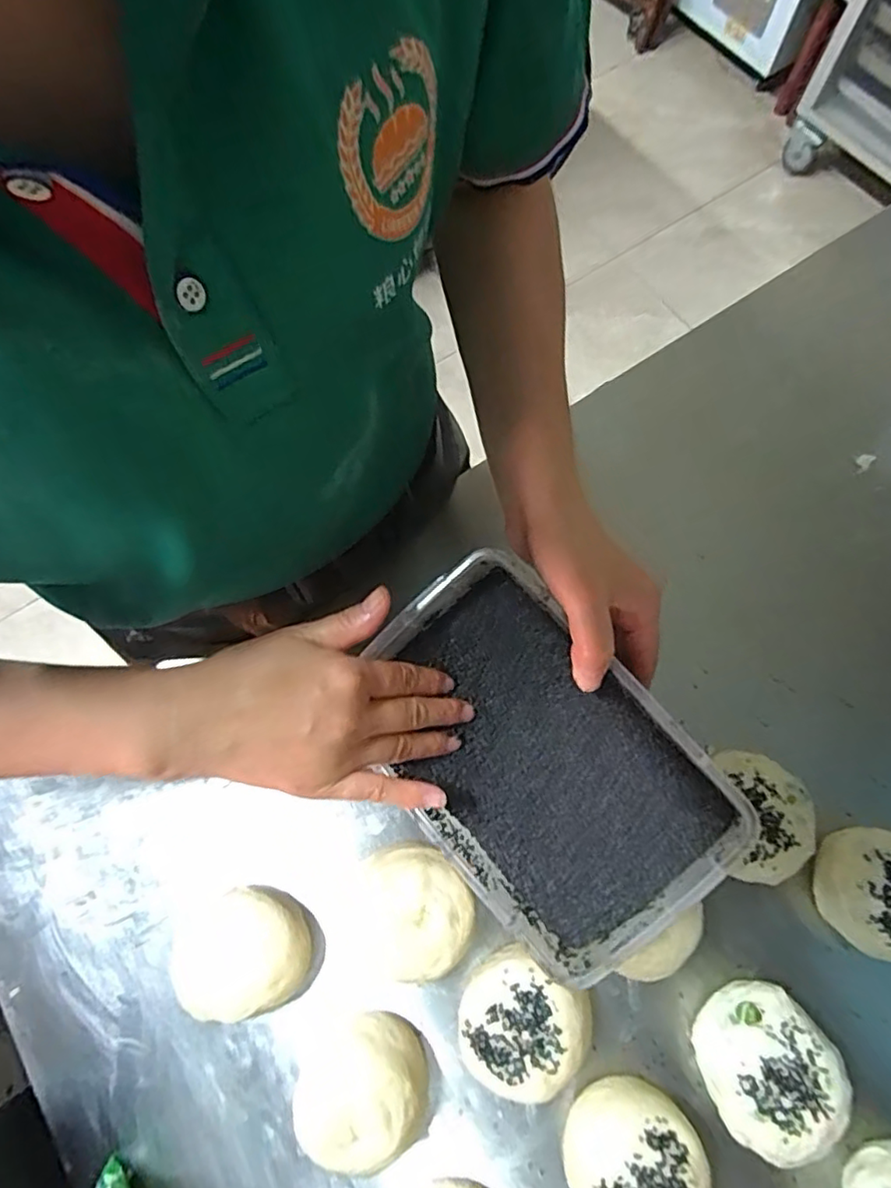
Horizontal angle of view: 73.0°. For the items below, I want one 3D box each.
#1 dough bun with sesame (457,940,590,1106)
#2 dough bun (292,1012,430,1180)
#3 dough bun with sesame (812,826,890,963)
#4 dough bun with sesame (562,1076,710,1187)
[{"bbox_3d":[0.045,0.266,0.375,0.075,0.038,0.072,-1,72,2],"label":"dough bun with sesame"},{"bbox_3d":[-0.051,0.297,0.362,0.078,0.043,0.069,-33,74,-9],"label":"dough bun"},{"bbox_3d":[0.274,0.190,0.386,0.069,0.057,0.072,-1,72,2],"label":"dough bun with sesame"},{"bbox_3d":[0.110,0.326,0.349,0.079,0.044,0.071,25,74,9],"label":"dough bun with sesame"}]

